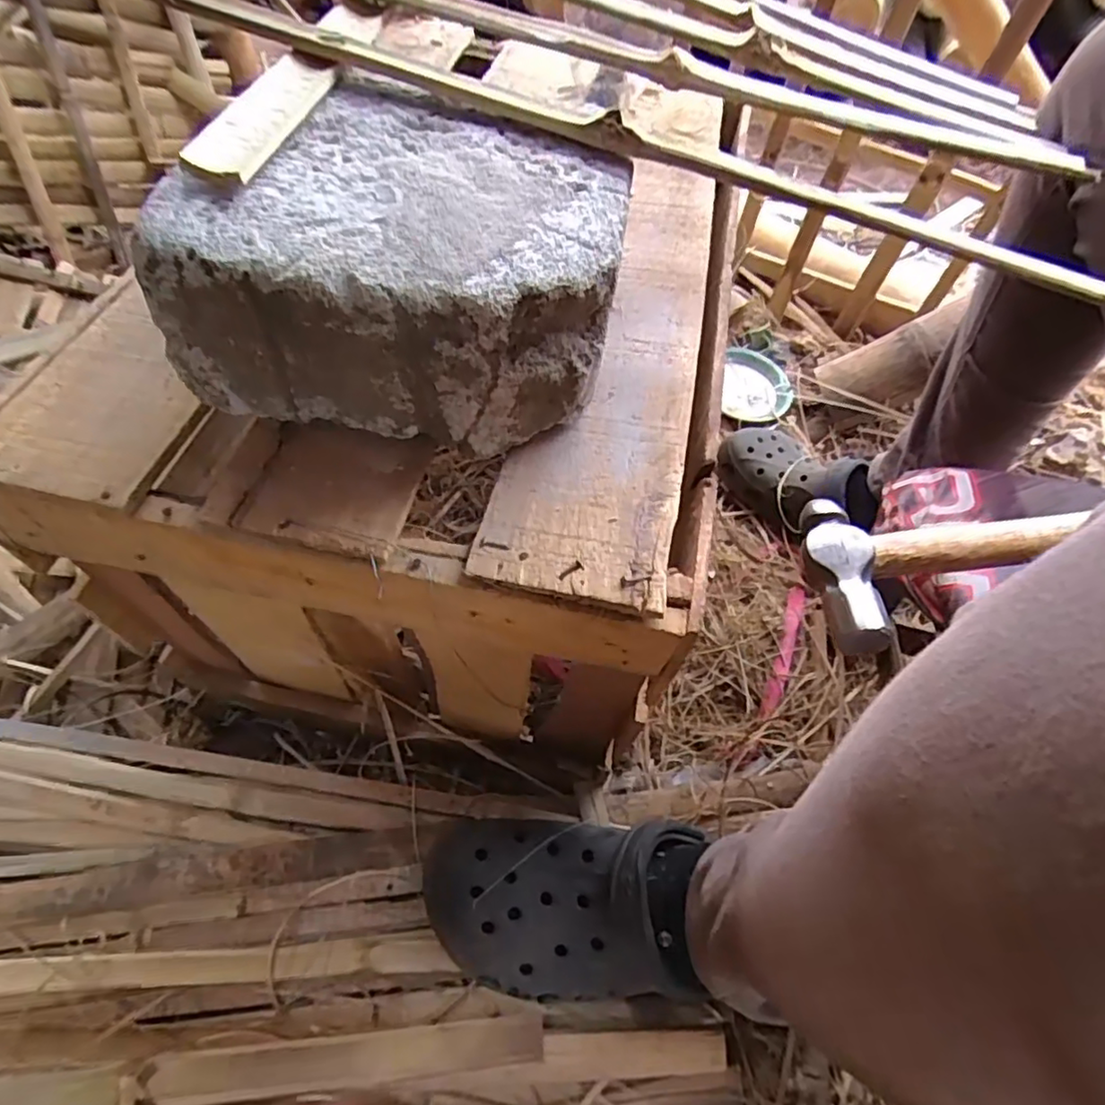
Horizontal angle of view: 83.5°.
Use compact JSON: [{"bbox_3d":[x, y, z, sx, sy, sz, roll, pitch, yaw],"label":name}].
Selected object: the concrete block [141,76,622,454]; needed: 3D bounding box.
[{"bbox_3d":[-0.062,-0.140,0.302,0.189,0.083,0.150,9,58,1],"label":"concrete block"}]

